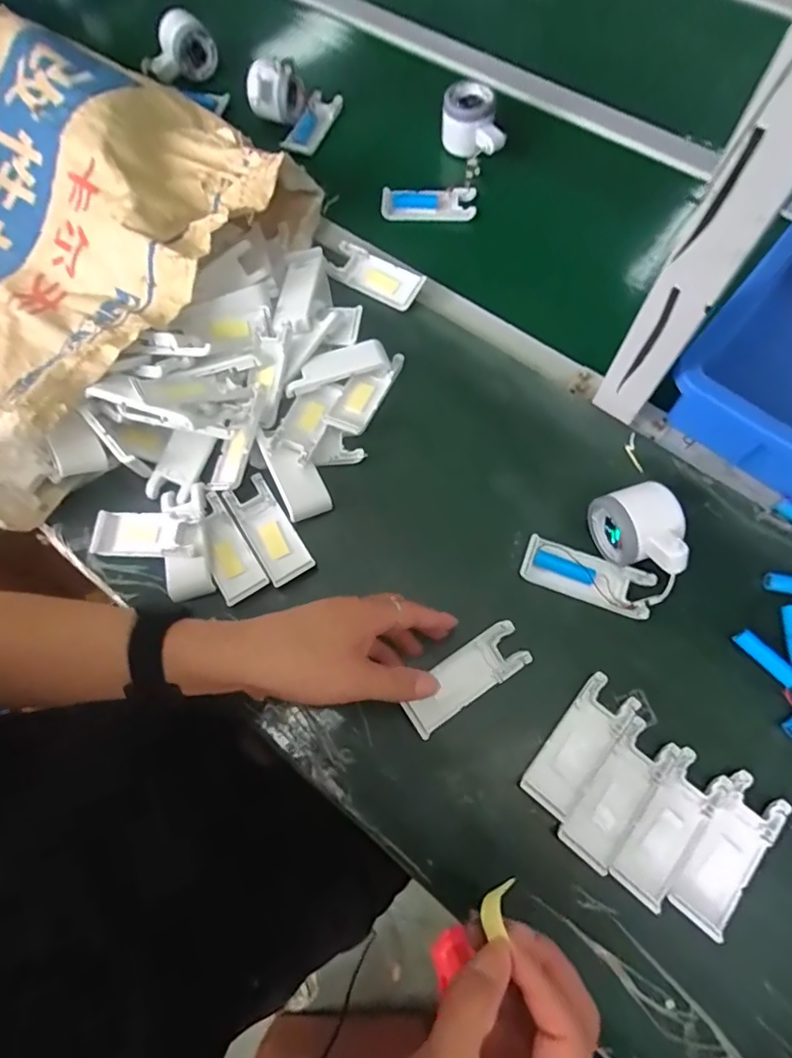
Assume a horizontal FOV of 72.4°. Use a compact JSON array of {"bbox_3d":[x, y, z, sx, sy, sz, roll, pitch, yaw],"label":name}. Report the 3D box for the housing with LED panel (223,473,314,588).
[{"bbox_3d":[-0.112,0.003,0.479,0.039,0.017,0.103,-32,72,-9],"label":"housing with LED panel"}]

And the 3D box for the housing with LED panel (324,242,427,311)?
[{"bbox_3d":[-0.023,-0.260,0.556,0.102,0.018,0.040,32,91,18],"label":"housing with LED panel"}]

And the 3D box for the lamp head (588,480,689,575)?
[{"bbox_3d":[0.196,0.003,0.425,0.055,0.059,0.082,-17,70,-4],"label":"lamp head"}]

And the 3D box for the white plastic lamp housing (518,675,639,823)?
[{"bbox_3d":[0.136,0.159,0.399,0.040,0.005,0.102,38,76,15],"label":"white plastic lamp housing"}]

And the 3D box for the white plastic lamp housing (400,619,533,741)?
[{"bbox_3d":[0.054,0.116,0.418,0.104,0.017,0.040,-38,71,-8],"label":"white plastic lamp housing"}]

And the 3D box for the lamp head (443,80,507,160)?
[{"bbox_3d":[0.089,-0.464,0.620,0.070,0.054,0.062,4,70,4],"label":"lamp head"}]

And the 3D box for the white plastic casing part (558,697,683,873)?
[{"bbox_3d":[0.160,0.190,0.388,0.040,0.004,0.101,38,76,15],"label":"white plastic casing part"}]

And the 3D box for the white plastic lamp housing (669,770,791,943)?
[{"bbox_3d":[0.231,0.225,0.375,0.040,0.008,0.103,39,76,15],"label":"white plastic lamp housing"}]

